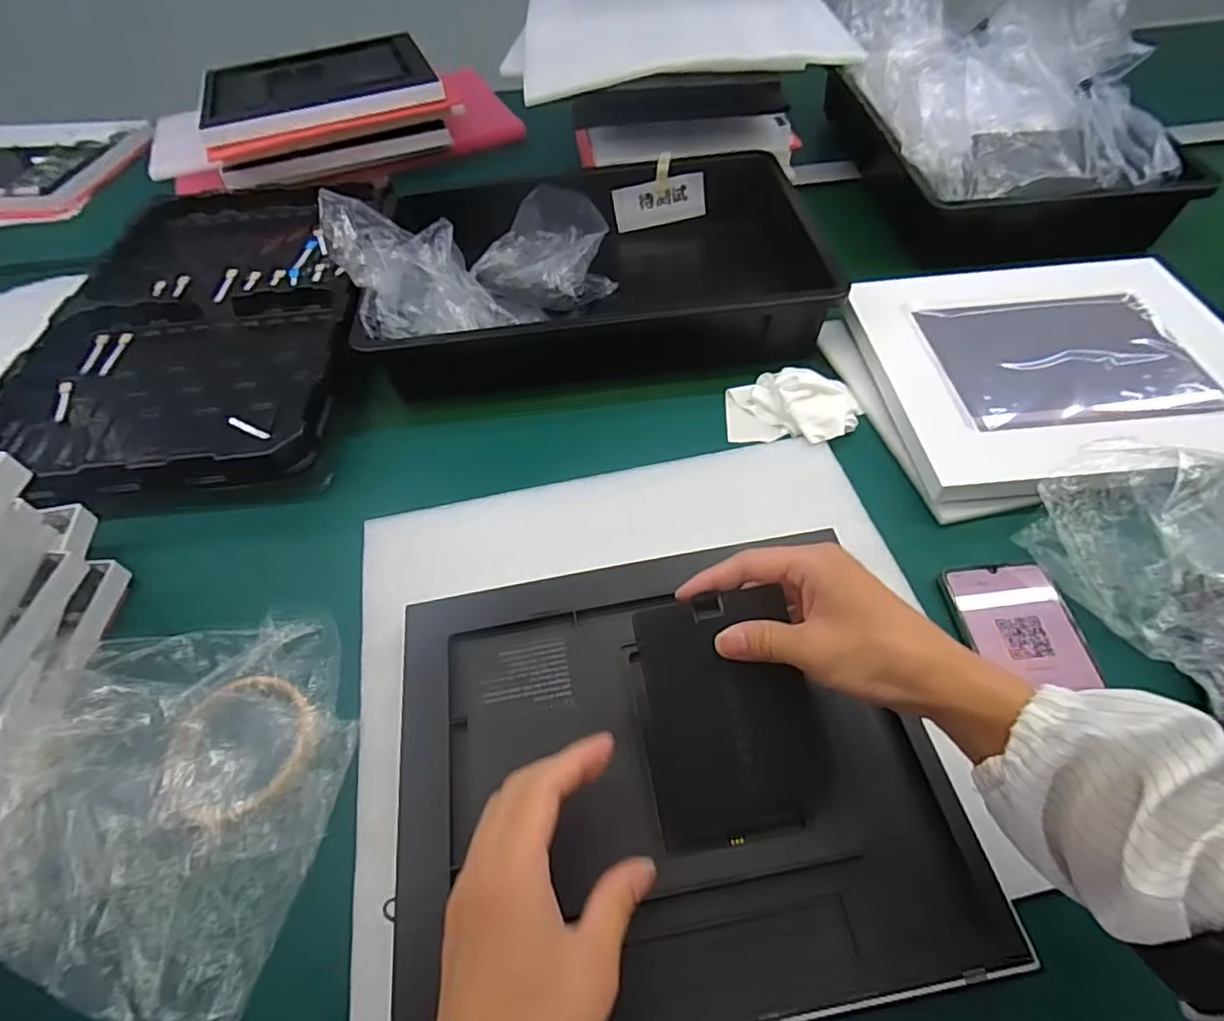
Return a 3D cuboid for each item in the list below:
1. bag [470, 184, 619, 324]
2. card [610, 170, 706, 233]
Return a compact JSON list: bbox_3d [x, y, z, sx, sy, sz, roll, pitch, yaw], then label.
[{"bbox_3d":[-0.071,-0.265,0.628,0.120,0.078,0.130,-34,59,-21],"label":"bag"},{"bbox_3d":[0.057,-0.362,0.720,0.106,0.048,0.004,-7,39,8],"label":"card"}]

